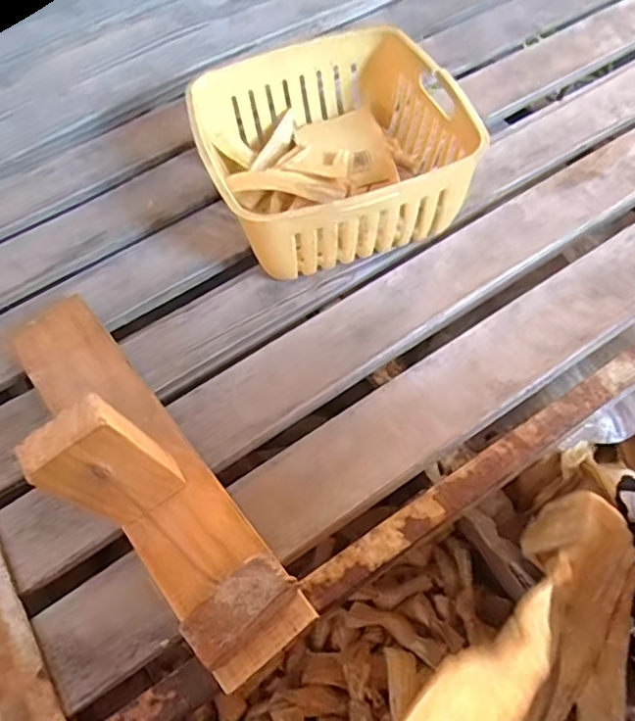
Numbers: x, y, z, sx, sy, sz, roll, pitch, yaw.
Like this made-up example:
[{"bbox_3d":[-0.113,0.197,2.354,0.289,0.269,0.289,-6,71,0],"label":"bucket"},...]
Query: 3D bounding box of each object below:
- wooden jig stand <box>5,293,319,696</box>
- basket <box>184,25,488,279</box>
[{"bbox_3d":[-0.113,0.042,0.321,0.065,0.122,0.276,-36,64,-17],"label":"wooden jig stand"},{"bbox_3d":[0.008,-0.158,0.441,0.177,0.080,0.180,-17,60,-7],"label":"basket"}]

